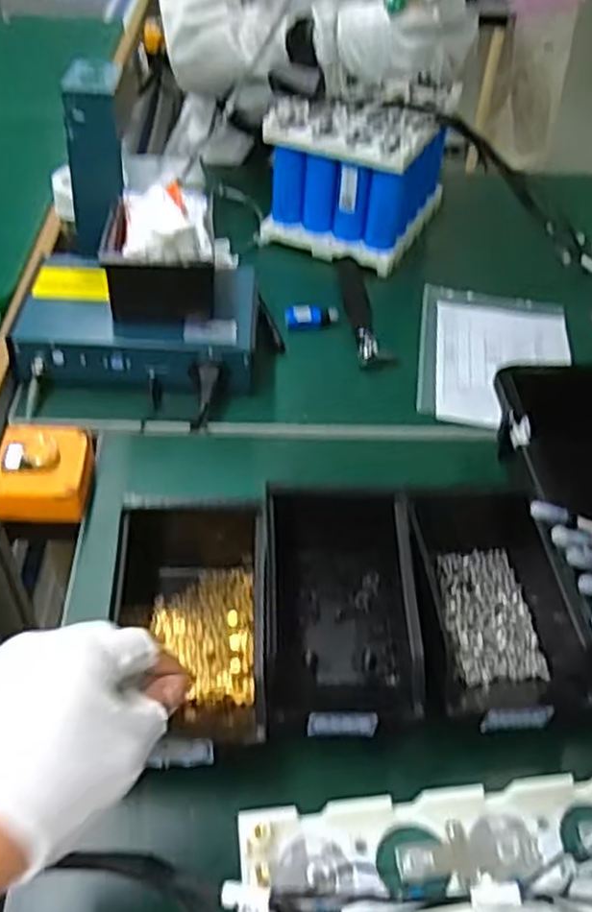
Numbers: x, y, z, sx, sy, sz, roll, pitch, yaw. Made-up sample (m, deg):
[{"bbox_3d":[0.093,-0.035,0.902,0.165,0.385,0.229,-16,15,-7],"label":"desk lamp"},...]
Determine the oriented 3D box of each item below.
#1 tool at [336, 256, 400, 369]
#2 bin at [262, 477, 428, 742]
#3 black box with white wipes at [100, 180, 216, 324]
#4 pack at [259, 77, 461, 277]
[{"bbox_3d":[0.074,-0.178,0.879,0.037,0.024,0.211,-4,46,-8],"label":"tool"},{"bbox_3d":[0.030,0.103,0.552,0.105,0.072,0.193,1,45,-4],"label":"bin"},{"bbox_3d":[-0.135,-0.205,0.769,0.101,0.092,0.149,-2,45,-6],"label":"black box with white wipes"},{"bbox_3d":[0.080,-0.371,0.977,0.180,0.151,0.211,19,47,14],"label":"pack"}]

